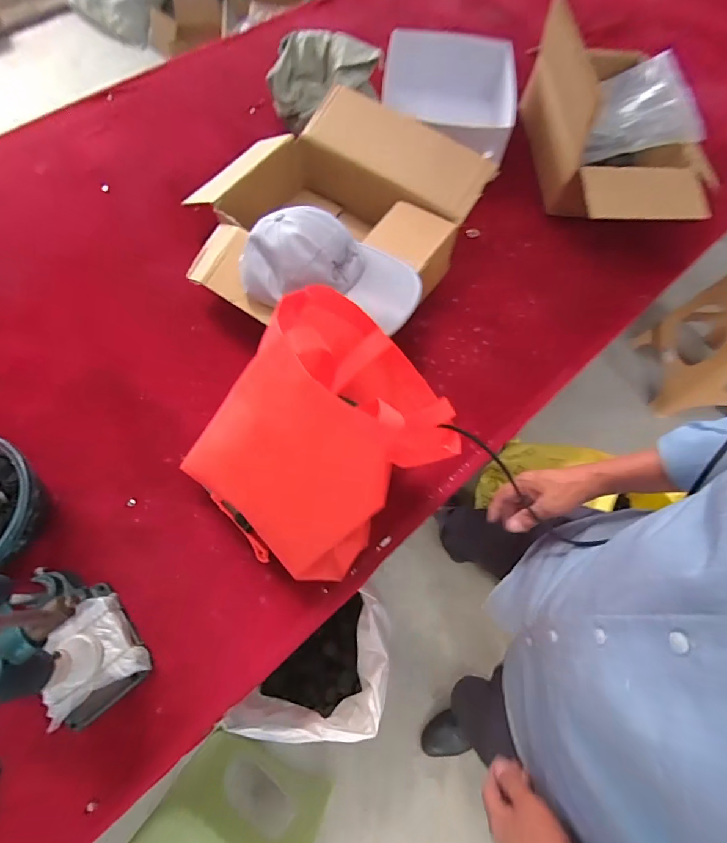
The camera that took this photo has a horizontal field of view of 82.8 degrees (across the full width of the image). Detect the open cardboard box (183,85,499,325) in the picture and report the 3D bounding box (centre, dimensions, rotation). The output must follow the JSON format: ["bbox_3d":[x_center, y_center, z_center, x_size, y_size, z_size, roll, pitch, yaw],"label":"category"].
[{"bbox_3d":[-0.086,-0.378,0.766,0.438,0.162,0.464,37,71,12],"label":"open cardboard box"}]

